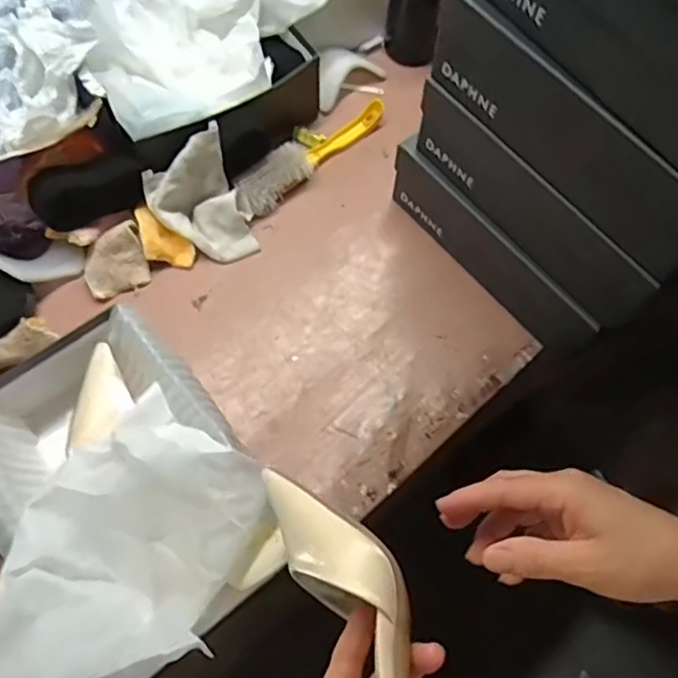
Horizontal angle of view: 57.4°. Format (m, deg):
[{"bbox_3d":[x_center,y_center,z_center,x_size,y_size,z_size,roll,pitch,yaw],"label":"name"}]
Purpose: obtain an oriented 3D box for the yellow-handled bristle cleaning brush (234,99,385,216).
[{"bbox_3d":[-0.038,-0.233,0.786,0.053,0.040,0.243,42,69,16],"label":"yellow-handled bristle cleaning brush"}]

